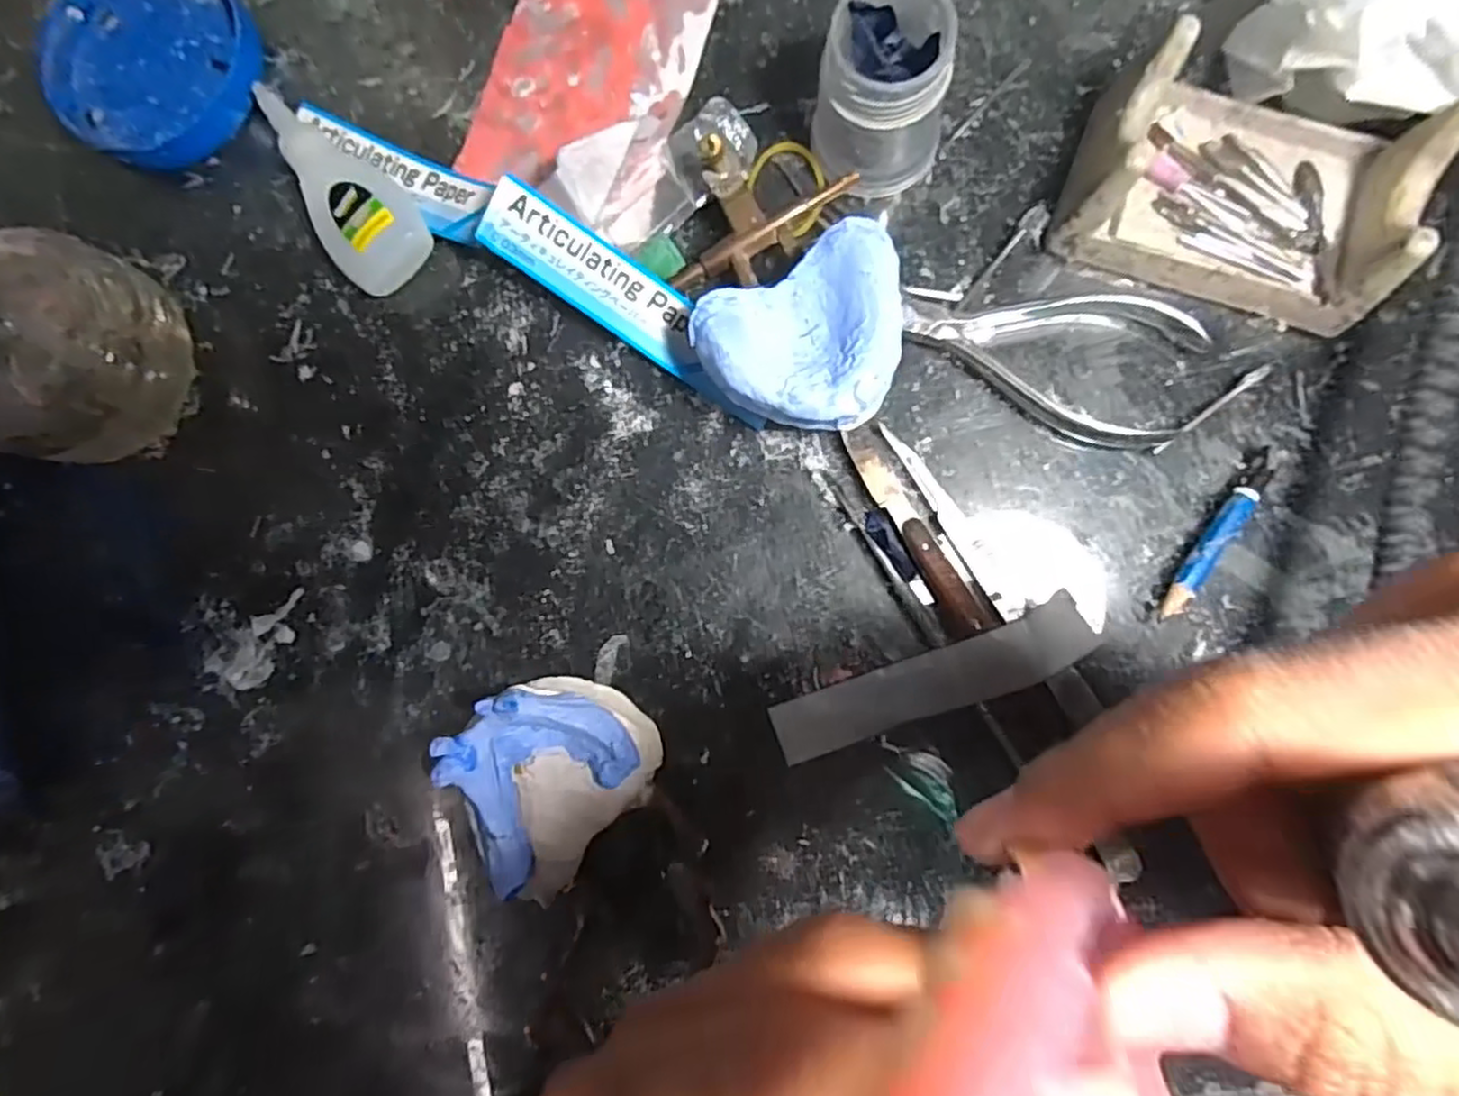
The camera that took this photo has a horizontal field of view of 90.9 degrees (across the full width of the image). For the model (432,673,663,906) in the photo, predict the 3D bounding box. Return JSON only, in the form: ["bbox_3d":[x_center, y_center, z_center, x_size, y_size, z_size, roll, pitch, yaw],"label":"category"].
[{"bbox_3d":[-0.062,0.077,0.241,0.058,0.029,0.067,41,91,6],"label":"model"}]

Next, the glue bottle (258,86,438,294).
[{"bbox_3d":[-0.145,-0.132,0.264,0.034,0.019,0.084,-44,85,2],"label":"glue bottle"}]

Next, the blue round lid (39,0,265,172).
[{"bbox_3d":[-0.227,-0.193,0.279,0.085,0.012,0.081,0,87,5],"label":"blue round lid"}]

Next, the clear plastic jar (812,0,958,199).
[{"bbox_3d":[0.051,-0.147,0.234,0.041,0.052,0.041,0,87,5],"label":"clear plastic jar"}]

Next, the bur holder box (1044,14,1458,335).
[{"bbox_3d":[0.163,-0.117,0.226,0.094,0.044,0.064,22,89,6],"label":"bur holder box"}]

